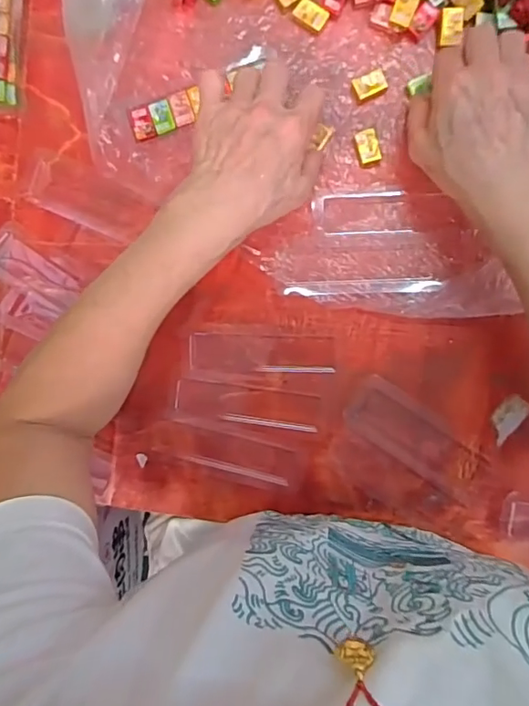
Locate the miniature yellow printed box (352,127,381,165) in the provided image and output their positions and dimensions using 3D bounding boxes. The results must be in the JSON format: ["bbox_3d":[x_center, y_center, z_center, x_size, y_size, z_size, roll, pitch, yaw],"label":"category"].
[{"bbox_3d":[0.084,-0.167,0.417,0.018,0.006,0.027,-17,94,5],"label":"miniature yellow printed box"}]

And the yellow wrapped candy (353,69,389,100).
[{"bbox_3d":[0.085,-0.216,0.412,0.025,0.009,0.019,-17,94,5],"label":"yellow wrapped candy"}]

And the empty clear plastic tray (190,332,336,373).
[{"bbox_3d":[-0.002,0.000,0.436,0.121,0.009,0.032,2,95,4],"label":"empty clear plastic tray"}]

